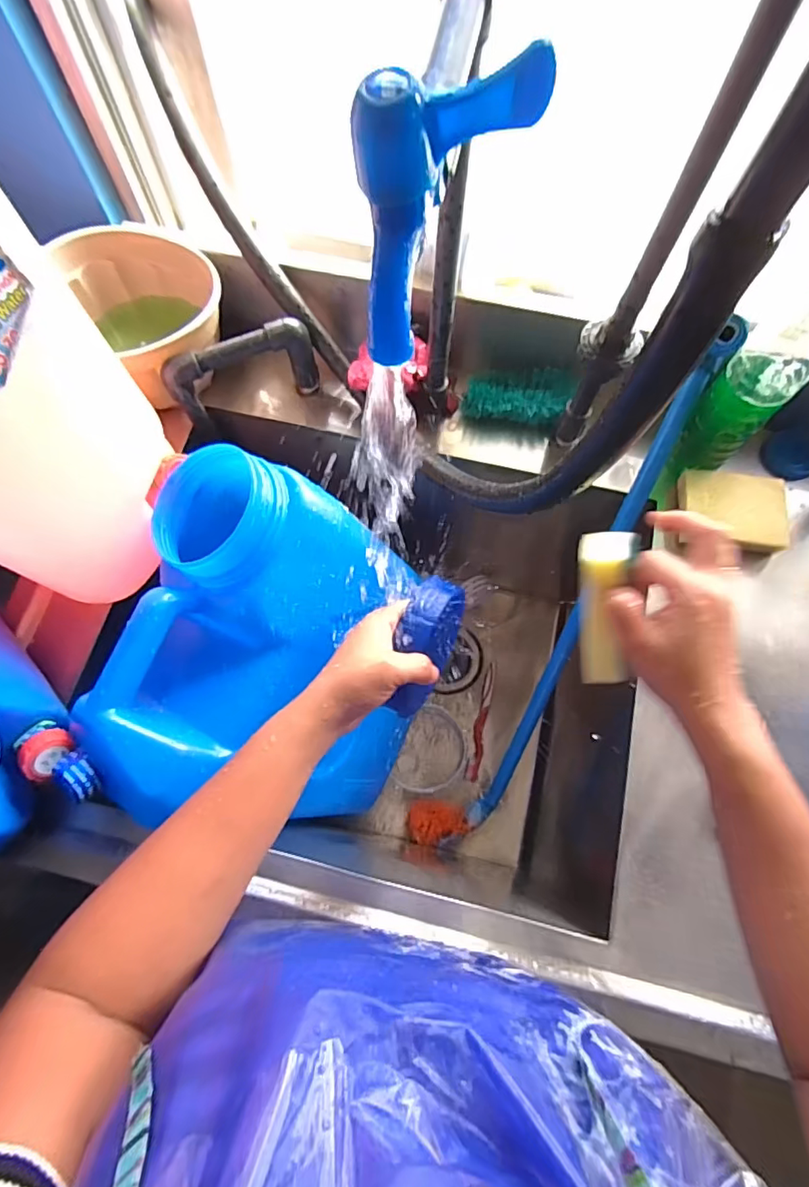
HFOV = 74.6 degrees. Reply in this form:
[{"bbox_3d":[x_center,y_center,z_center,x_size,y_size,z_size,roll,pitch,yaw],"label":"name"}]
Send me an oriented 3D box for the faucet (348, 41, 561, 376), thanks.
[{"bbox_3d":[0.010,-0.143,0.200,0.069,0.082,0.040,-36,73,-12],"label":"faucet"}]

